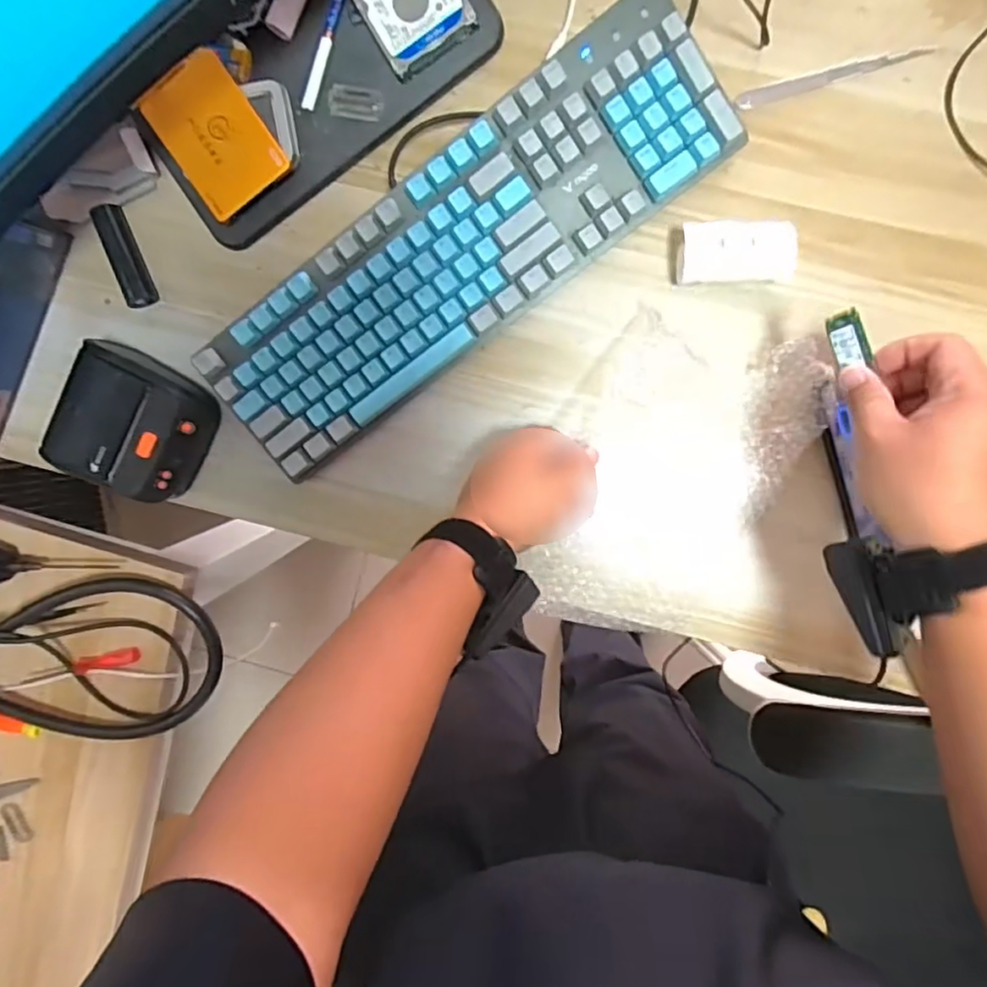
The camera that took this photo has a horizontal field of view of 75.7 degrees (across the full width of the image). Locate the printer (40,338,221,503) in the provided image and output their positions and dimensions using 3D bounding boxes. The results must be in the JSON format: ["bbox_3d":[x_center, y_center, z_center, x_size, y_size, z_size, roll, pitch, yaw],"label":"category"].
[{"bbox_3d":[-0.292,-0.056,0.521,0.105,0.056,0.105,29,100,0],"label":"printer"}]

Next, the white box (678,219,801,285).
[{"bbox_3d":[0.180,-0.178,0.474,0.085,0.033,0.040,-1,99,5],"label":"white box"}]

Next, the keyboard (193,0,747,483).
[{"bbox_3d":[-0.026,-0.184,0.483,0.422,0.043,0.123,-35,94,9],"label":"keyboard"}]

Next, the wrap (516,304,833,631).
[{"bbox_3d":[0.146,-0.003,0.507,0.168,0.030,0.253,16,100,2],"label":"wrap"}]

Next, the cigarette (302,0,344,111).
[{"bbox_3d":[-0.128,-0.333,0.477,0.010,0.006,0.084,23,100,1],"label":"cigarette"}]

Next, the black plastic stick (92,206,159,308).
[{"bbox_3d":[-0.302,-0.193,0.519,0.023,0.018,0.078,-17,97,7],"label":"black plastic stick"}]

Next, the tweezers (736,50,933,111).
[{"bbox_3d":[0.246,-0.303,0.462,0.131,0.004,0.012,-12,97,7],"label":"tweezers"}]

